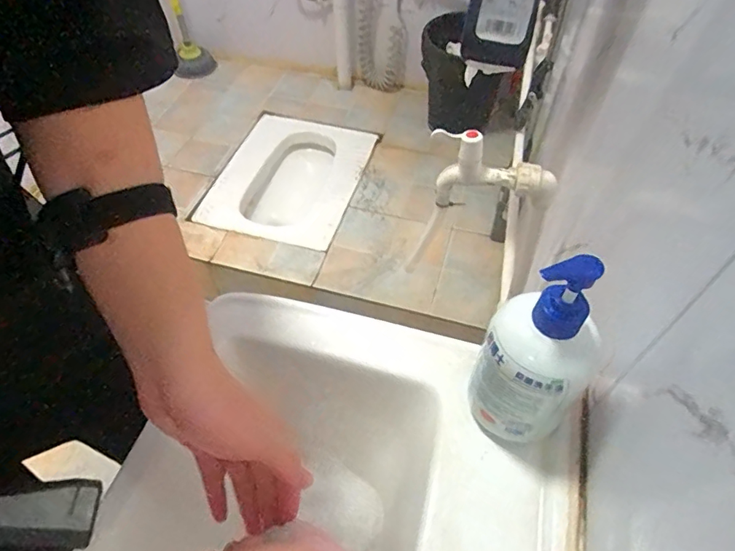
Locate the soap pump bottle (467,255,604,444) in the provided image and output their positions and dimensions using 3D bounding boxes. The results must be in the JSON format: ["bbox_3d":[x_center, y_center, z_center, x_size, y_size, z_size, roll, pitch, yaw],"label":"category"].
[{"bbox_3d":[0.117,0.060,0.349,0.073,0.179,0.064,32,60,22],"label":"soap pump bottle"}]

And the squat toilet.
[{"bbox_3d":[-0.235,-0.274,1.509,0.431,0.098,0.508,17,55,13],"label":"squat toilet"}]

